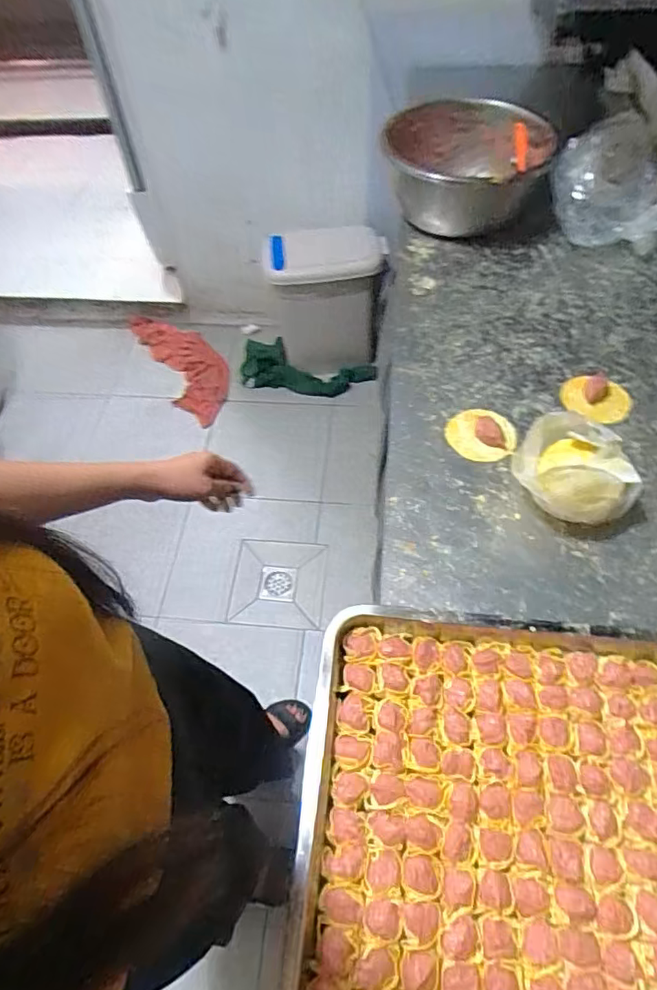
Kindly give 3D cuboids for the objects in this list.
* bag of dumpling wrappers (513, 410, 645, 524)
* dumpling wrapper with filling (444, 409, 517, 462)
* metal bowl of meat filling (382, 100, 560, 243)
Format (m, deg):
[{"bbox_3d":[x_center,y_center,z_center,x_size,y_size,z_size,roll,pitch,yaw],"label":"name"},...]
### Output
[{"bbox_3d":[0.271,-0.022,0.612,0.129,0.086,0.102,37,62,18],"label":"bag of dumpling wrappers"},{"bbox_3d":[0.199,-0.082,0.711,0.085,0.020,0.079,2,58,-4],"label":"dumpling wrapper with filling"},{"bbox_3d":[0.231,-0.583,0.970,0.273,0.138,0.284,2,58,-4],"label":"metal bowl of meat filling"}]

